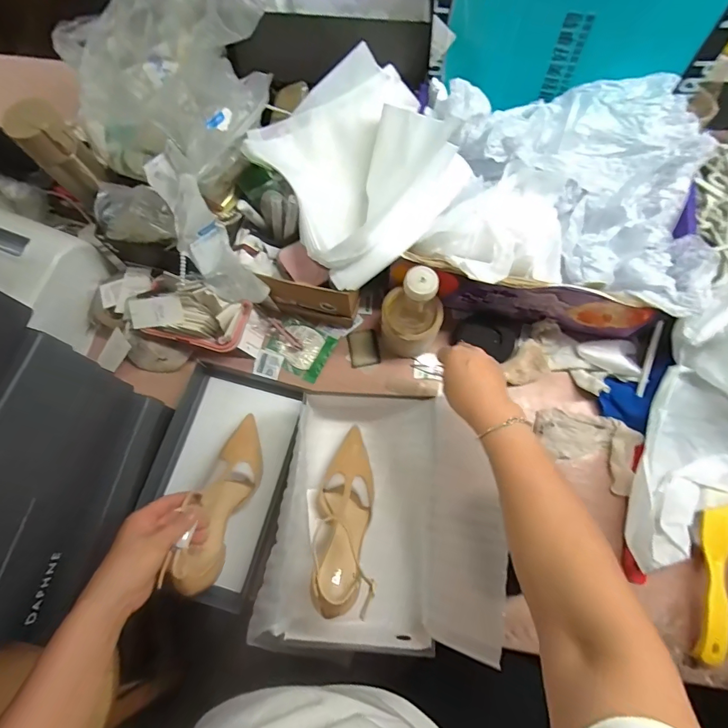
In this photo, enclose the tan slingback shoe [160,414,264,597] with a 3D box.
[{"bbox_3d":[-0.188,0.177,0.547,0.066,0.068,0.233,6,41,3],"label":"tan slingback shoe"}]

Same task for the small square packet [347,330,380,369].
[{"bbox_3d":[0.000,-0.025,0.674,0.048,0.005,0.059,-9,73,-2],"label":"small square packet"}]

